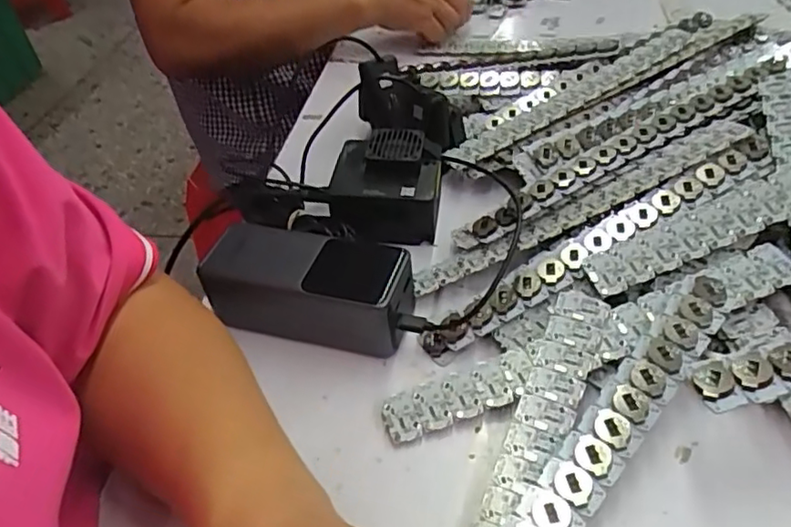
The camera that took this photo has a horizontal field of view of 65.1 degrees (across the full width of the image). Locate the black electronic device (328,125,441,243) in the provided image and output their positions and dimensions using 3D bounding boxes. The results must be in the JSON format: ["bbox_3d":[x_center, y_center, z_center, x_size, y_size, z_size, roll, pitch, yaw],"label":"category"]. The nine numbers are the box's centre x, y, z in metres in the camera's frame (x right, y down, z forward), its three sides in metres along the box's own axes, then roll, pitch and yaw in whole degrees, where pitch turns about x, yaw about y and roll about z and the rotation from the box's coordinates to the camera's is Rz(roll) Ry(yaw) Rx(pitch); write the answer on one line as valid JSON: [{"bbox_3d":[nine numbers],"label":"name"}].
[{"bbox_3d":[-0.006,-0.057,0.464,0.080,0.054,0.074,3,44,10],"label":"black electronic device"}]

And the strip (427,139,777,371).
[{"bbox_3d":[0.129,-0.014,0.398,0.259,0.014,0.026,-31,47,-6],"label":"strip"}]

